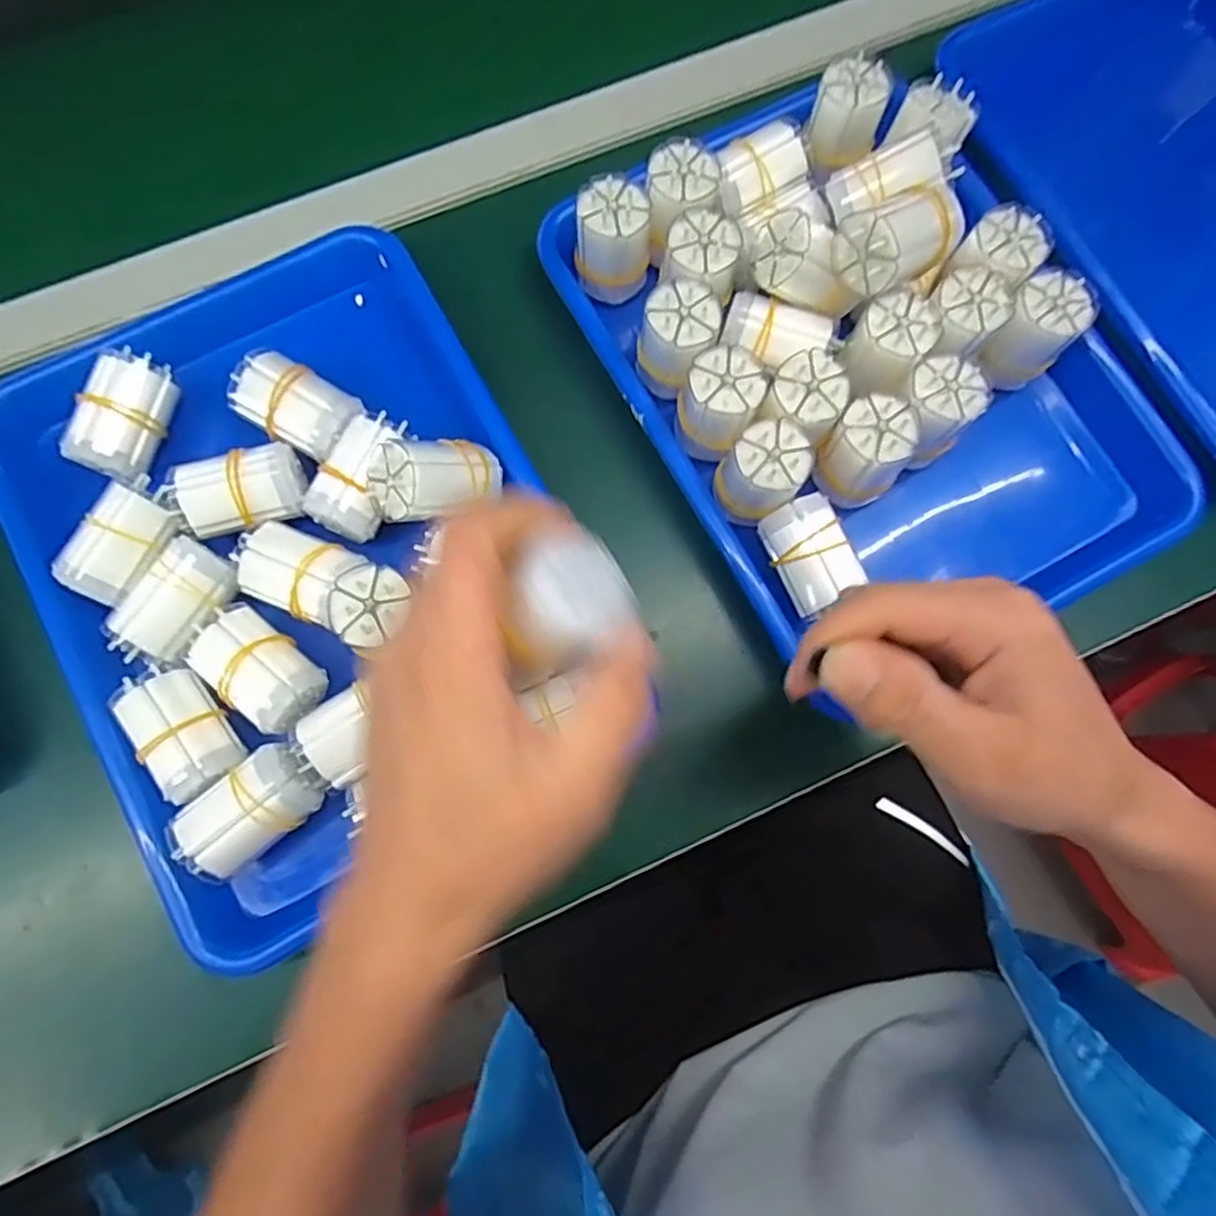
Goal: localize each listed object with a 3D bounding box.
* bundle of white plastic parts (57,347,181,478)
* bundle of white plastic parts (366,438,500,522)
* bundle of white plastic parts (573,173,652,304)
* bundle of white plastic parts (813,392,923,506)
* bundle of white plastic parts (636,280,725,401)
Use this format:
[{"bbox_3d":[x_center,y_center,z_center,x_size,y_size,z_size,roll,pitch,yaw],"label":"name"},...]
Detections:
[{"bbox_3d":[-0.252,-0.101,0.378,0.034,0.029,0.064,19,78,4],"label":"bundle of white plastic parts"},{"bbox_3d":[-0.085,-0.064,0.368,0.034,0.058,0.038,19,113,41],"label":"bundle of white plastic parts"},{"bbox_3d":[0.003,-0.200,0.402,0.040,0.057,0.036,2,78,0],"label":"bundle of white plastic parts"},{"bbox_3d":[0.133,-0.079,0.376,0.040,0.052,0.039,0,78,-1],"label":"bundle of white plastic parts"},{"bbox_3d":[0.037,-0.141,0.387,0.040,0.050,0.041,0,78,-1],"label":"bundle of white plastic parts"}]

